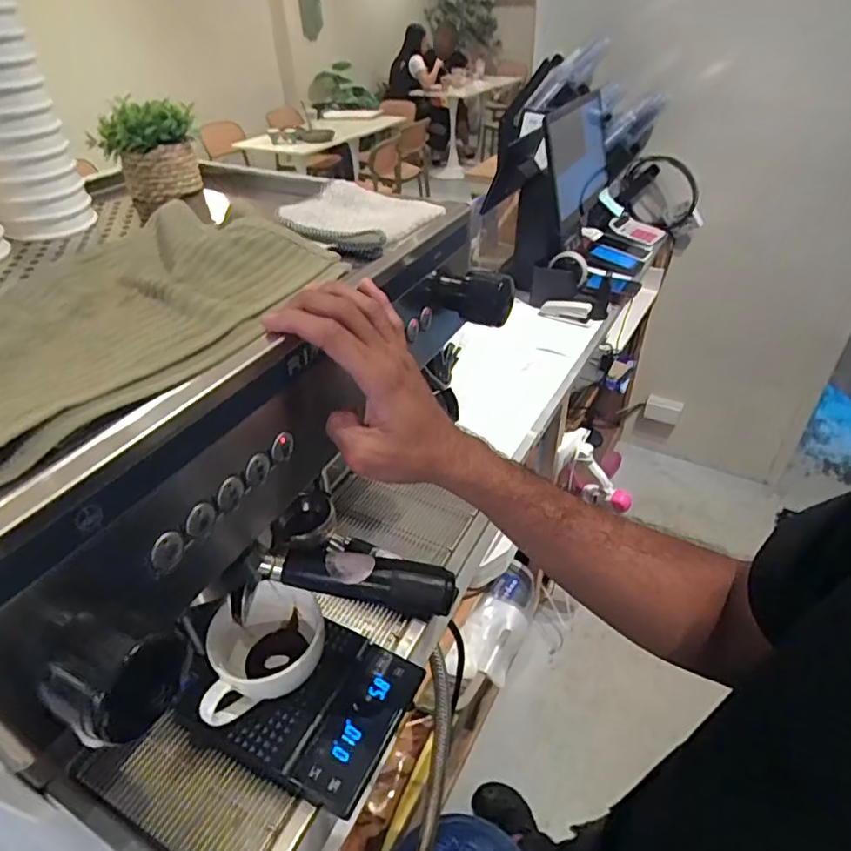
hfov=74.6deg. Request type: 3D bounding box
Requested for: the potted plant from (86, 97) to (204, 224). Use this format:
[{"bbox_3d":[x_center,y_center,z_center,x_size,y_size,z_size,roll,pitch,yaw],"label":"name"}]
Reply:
[{"bbox_3d":[-0.296,-0.291,0.610,0.083,0.101,0.072,7,39,11],"label":"potted plant"}]

